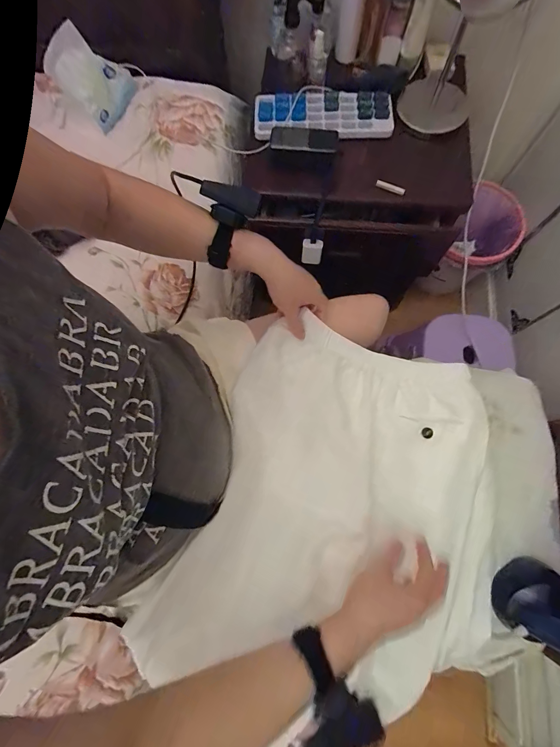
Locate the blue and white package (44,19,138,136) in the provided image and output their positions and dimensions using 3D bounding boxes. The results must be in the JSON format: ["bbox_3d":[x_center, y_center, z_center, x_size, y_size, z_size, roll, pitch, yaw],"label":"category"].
[{"bbox_3d":[-0.375,-0.588,0.658,0.146,0.018,0.120,34,90,-27],"label":"blue and white package"}]

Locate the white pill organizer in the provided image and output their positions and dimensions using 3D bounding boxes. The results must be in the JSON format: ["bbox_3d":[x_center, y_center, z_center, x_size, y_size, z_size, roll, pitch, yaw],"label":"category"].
[{"bbox_3d":[0.087,-0.538,0.684,0.276,0.027,0.107,0,75,1],"label":"white pill organizer"}]

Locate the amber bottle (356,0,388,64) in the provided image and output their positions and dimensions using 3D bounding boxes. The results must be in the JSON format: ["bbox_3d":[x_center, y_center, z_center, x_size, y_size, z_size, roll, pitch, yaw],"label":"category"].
[{"bbox_3d":[0.177,-0.676,0.629,0.044,0.166,0.042,13,76,4],"label":"amber bottle"}]

